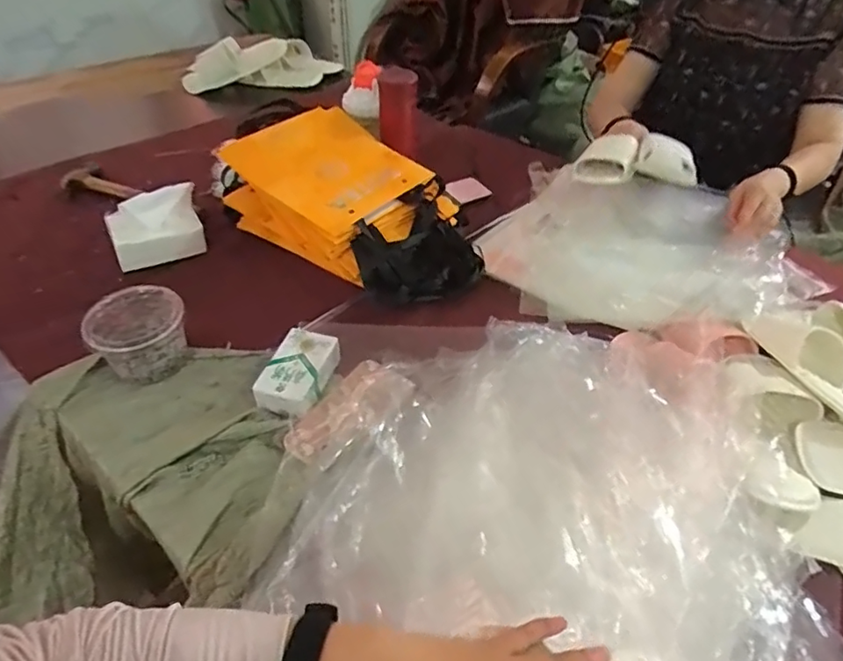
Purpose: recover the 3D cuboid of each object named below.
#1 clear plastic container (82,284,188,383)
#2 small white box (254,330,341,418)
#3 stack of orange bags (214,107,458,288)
[{"bbox_3d":[-0.358,0.009,0.717,0.115,0.084,0.098,-28,51,-28],"label":"clear plastic container"},{"bbox_3d":[-0.156,0.052,0.699,0.069,0.033,0.113,14,44,12],"label":"small white box"},{"bbox_3d":[-0.149,-0.229,0.924,0.355,0.143,0.230,33,51,29],"label":"stack of orange bags"}]

